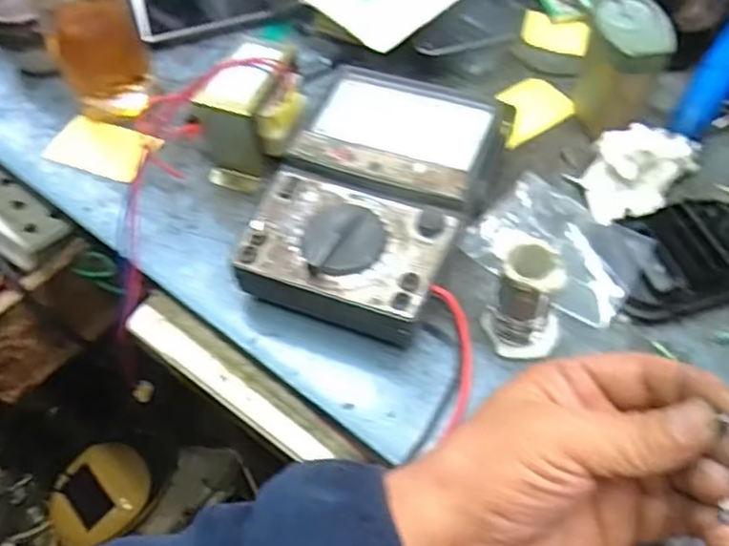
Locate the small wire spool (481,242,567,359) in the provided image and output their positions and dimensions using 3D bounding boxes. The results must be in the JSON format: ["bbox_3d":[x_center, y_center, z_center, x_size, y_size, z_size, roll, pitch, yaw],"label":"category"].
[{"bbox_3d":[0.084,0.015,0.361,0.039,0.060,0.033,13,57,12],"label":"small wire spool"}]

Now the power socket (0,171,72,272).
[{"bbox_3d":[-0.278,-0.050,0.540,0.090,0.034,0.048,36,67,24],"label":"power socket"}]

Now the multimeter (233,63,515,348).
[{"bbox_3d":[0.011,-0.046,0.411,0.121,0.045,0.180,17,58,15],"label":"multimeter"}]

